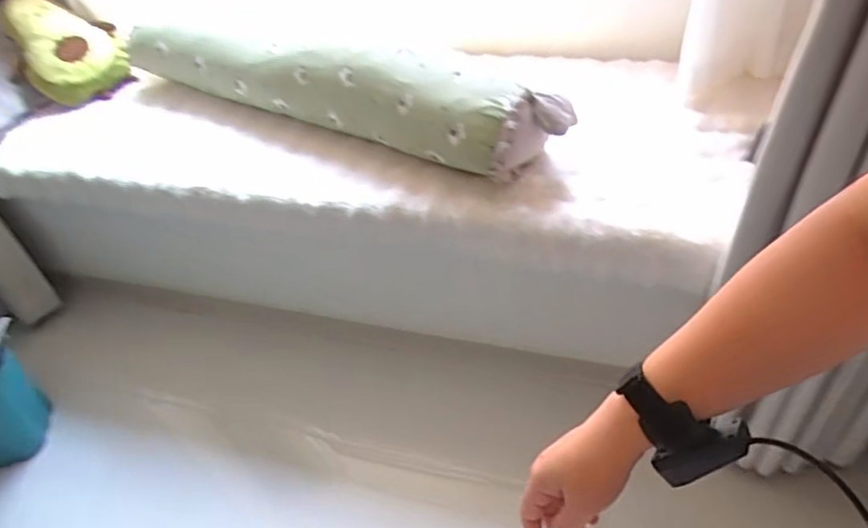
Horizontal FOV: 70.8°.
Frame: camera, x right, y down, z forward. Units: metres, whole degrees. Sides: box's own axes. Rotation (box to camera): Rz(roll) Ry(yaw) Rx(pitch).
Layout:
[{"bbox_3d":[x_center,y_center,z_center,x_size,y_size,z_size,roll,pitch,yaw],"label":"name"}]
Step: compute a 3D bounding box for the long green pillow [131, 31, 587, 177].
[{"bbox_3d":[-0.245,-0.364,1.294,1.046,0.191,0.141,17,50,25],"label":"long green pillow"}]

